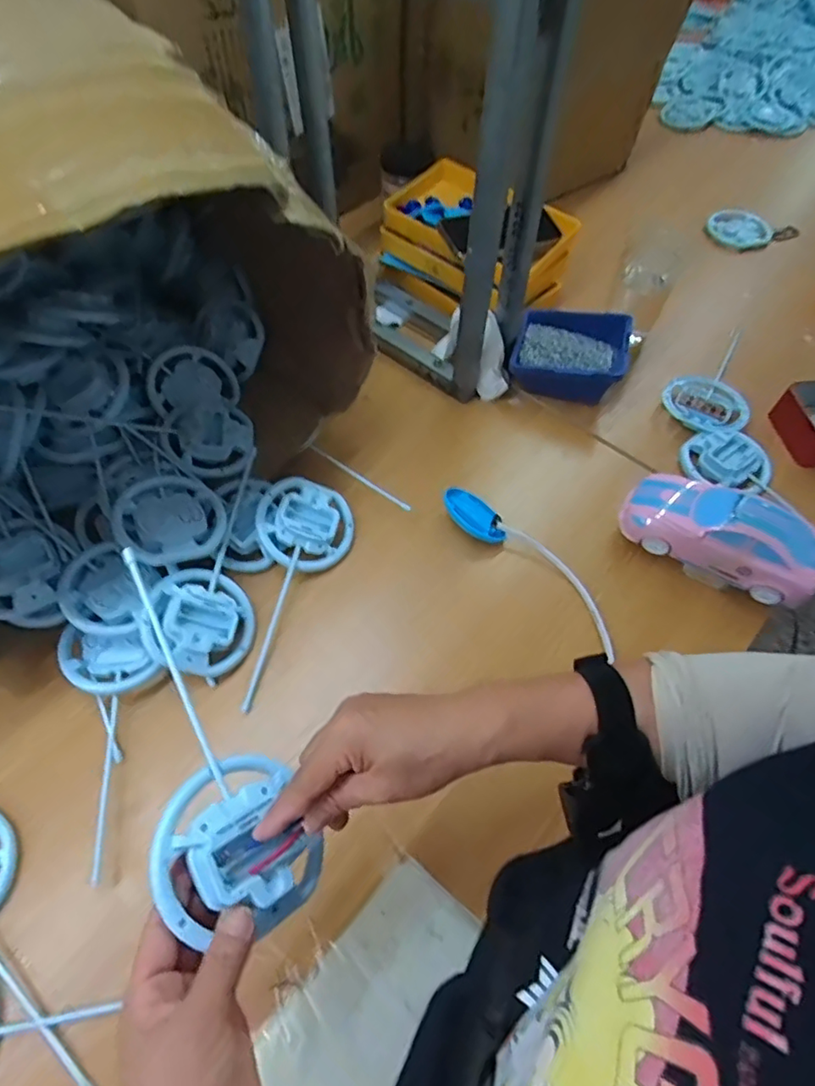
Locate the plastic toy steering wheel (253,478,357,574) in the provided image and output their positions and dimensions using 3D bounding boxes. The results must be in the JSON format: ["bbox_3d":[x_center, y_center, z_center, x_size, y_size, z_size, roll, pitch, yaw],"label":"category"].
[{"bbox_3d":[-0.111,-0.022,0.626,0.102,0.030,0.102,5,75,-18],"label":"plastic toy steering wheel"}]

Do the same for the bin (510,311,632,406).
[{"bbox_3d":[0.208,-0.243,0.734,0.137,0.071,0.112,20,60,10],"label":"bin"}]

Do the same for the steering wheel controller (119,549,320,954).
[{"bbox_3d":[-0.136,0.117,0.357,0.092,0.023,0.246,-15,69,-41],"label":"steering wheel controller"}]

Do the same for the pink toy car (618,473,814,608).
[{"bbox_3d":[0.324,-0.011,0.573,0.201,0.073,0.085,24,61,13],"label":"pink toy car"}]

